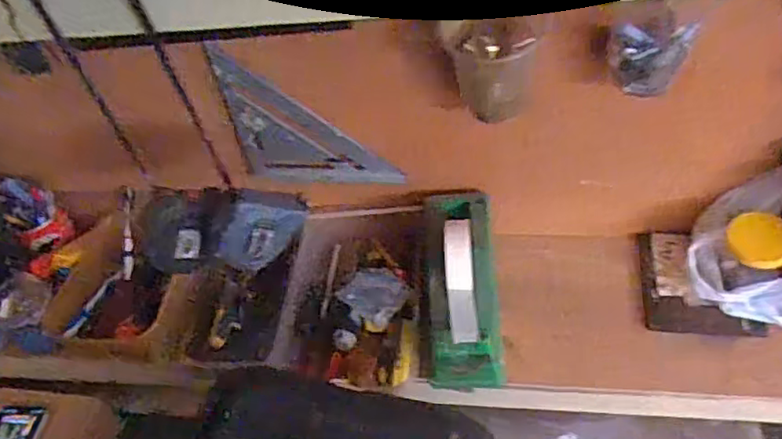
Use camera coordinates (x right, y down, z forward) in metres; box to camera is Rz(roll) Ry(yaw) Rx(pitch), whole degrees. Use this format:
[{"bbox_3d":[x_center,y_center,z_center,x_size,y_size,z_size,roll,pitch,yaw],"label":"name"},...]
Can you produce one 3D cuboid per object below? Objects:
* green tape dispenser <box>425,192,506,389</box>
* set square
[{"bbox_3d":[0.077,0.067,0.663,0.080,0.081,0.215,-3,64,5],"label":"green tape dispenser"},{"bbox_3d":[-0.089,-0.107,0.677,0.180,0.168,0.015,0,48,15],"label":"set square"}]

